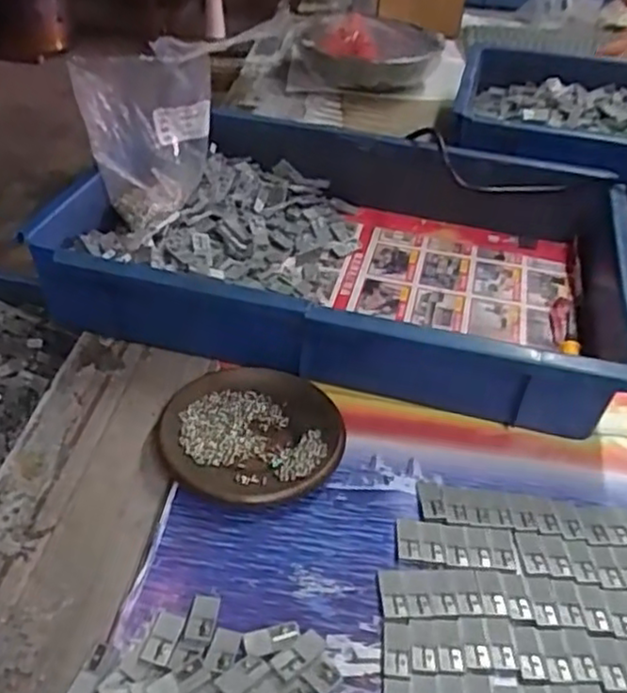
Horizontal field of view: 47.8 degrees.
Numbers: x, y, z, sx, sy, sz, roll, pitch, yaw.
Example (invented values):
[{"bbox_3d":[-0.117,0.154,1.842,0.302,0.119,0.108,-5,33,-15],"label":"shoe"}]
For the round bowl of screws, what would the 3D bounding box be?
[{"bbox_3d":[-0.040,0.058,0.452,0.113,0.017,0.109,2,40,-2],"label":"round bowl of screws"}]

